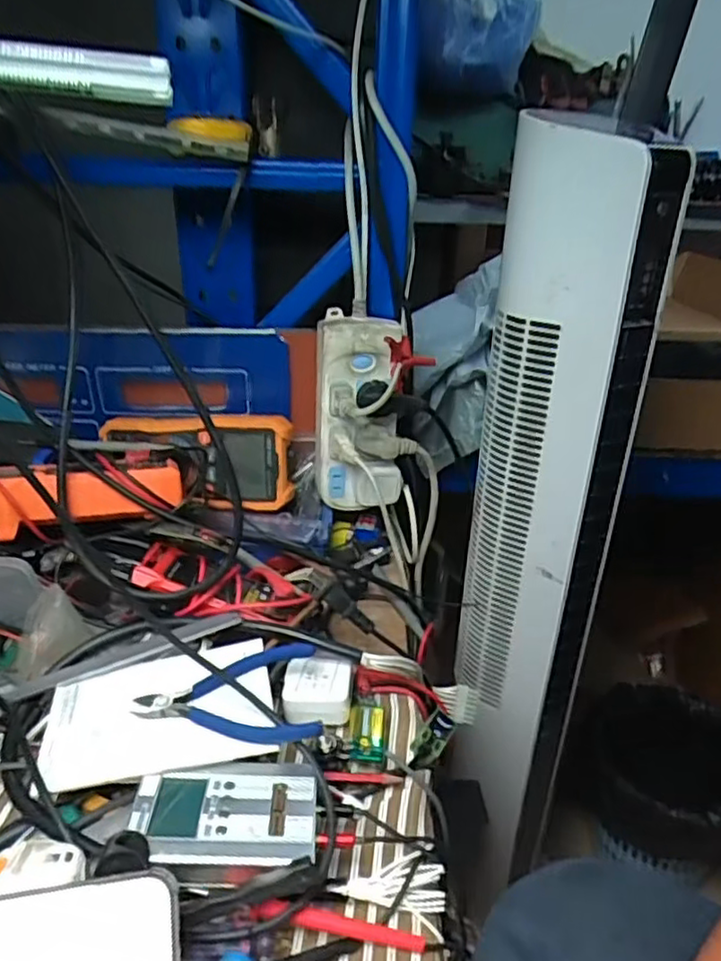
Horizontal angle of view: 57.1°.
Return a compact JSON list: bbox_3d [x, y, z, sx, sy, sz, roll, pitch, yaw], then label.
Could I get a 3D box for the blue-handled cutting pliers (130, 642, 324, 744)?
[{"bbox_3d":[-0.086,0.141,0.431,0.115,0.014,0.080,-3,27,-11],"label":"blue-handled cutting pliers"}]

